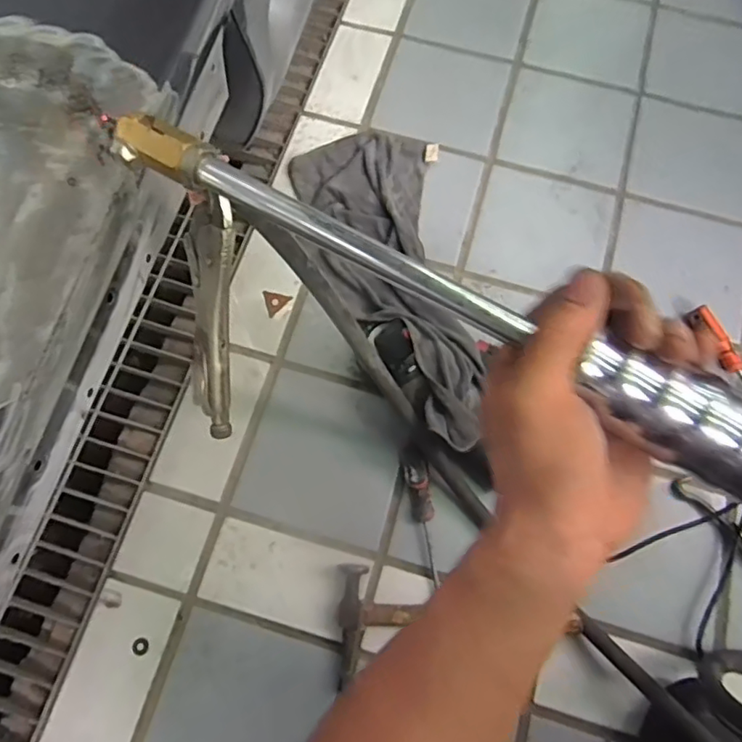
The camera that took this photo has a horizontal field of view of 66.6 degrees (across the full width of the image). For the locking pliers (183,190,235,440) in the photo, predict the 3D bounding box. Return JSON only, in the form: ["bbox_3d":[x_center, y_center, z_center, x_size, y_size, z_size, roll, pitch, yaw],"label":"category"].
[{"bbox_3d":[-0.129,-0.035,0.455,0.049,0.037,0.193,7,114,3],"label":"locking pliers"}]

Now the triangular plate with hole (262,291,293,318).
[{"bbox_3d":[-0.136,-0.103,0.834,0.040,0.011,0.042,-16,74,-4],"label":"triangular plate with hole"}]

